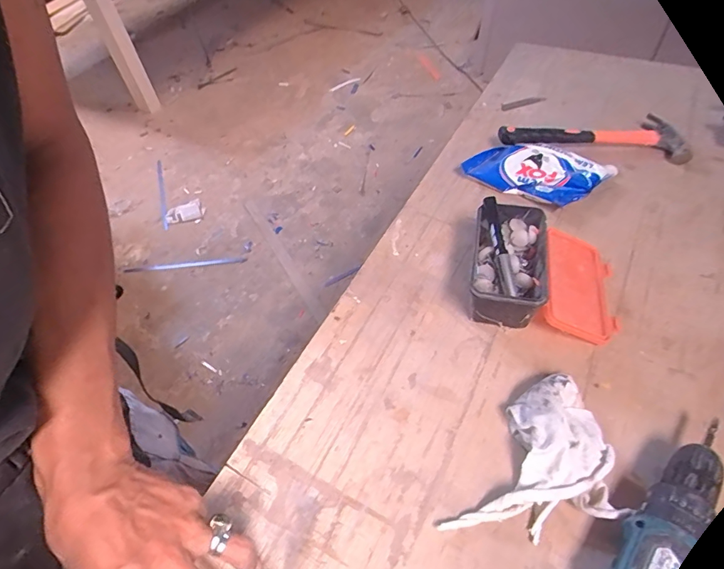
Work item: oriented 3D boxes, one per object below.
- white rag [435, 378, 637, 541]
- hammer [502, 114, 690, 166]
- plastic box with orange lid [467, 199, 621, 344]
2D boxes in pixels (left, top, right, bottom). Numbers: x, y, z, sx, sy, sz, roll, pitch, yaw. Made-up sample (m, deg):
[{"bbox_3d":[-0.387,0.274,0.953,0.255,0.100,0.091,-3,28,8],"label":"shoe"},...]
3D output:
[{"bbox_3d":[0.168,0.160,0.377,0.111,0.041,0.171,25,58,22],"label":"white rag"},{"bbox_3d":[0.360,-0.243,0.675,0.263,0.034,0.092,12,54,14],"label":"hammer"},{"bbox_3d":[0.207,-0.016,0.492,0.162,0.066,0.147,9,53,11],"label":"plastic box with orange lid"}]

